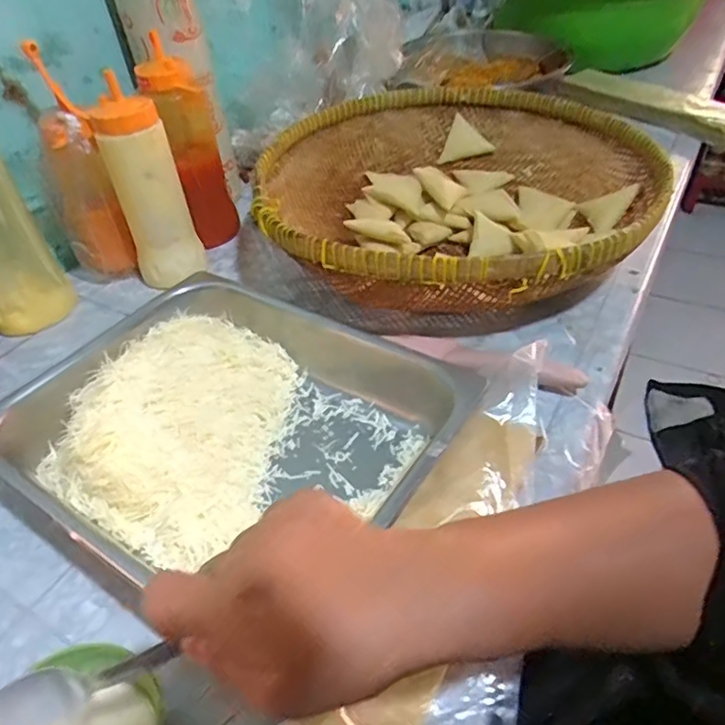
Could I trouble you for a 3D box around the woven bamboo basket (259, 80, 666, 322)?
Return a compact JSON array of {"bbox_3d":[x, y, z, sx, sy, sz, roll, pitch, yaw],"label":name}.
[{"bbox_3d":[0.101,-0.184,0.675,0.414,0.111,0.430,-2,42,2],"label":"woven bamboo basket"}]

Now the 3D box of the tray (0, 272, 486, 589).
[{"bbox_3d":[-0.103,0.054,0.463,0.323,0.061,0.254,20,48,26],"label":"tray"}]

